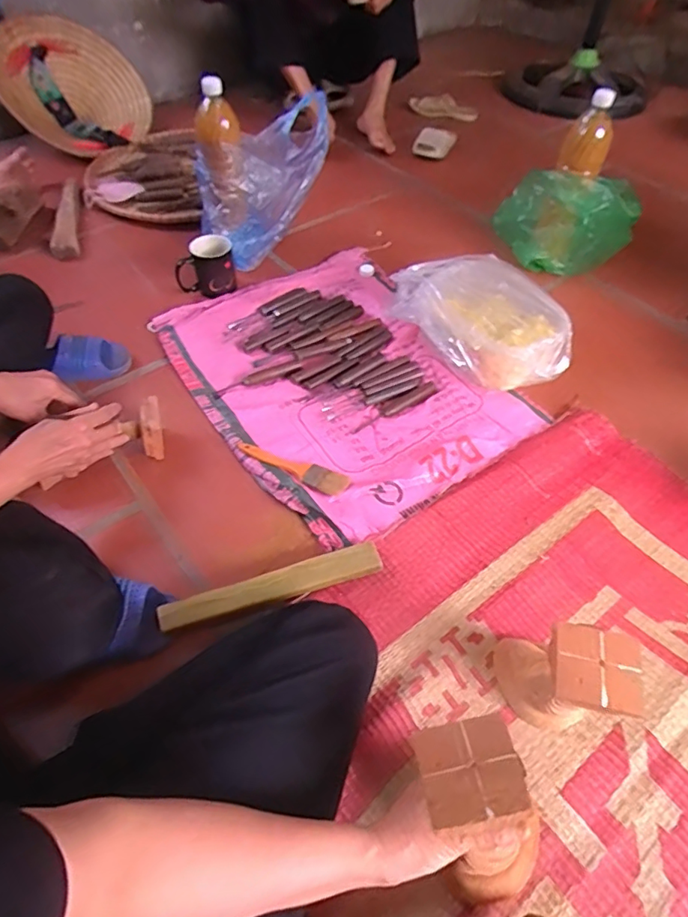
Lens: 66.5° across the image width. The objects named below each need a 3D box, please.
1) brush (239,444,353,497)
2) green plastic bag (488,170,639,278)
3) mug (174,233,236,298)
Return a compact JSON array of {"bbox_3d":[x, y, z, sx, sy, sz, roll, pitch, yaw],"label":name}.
[{"bbox_3d":[-0.080,0.014,0.801,0.178,0.018,0.046,18,55,14],"label":"brush"},{"bbox_3d":[0.488,-0.520,1.130,0.290,0.196,0.189,8,53,6],"label":"green plastic bag"},{"bbox_3d":[-0.276,-0.380,1.038,0.113,0.093,0.080,-13,54,-10],"label":"mug"}]

